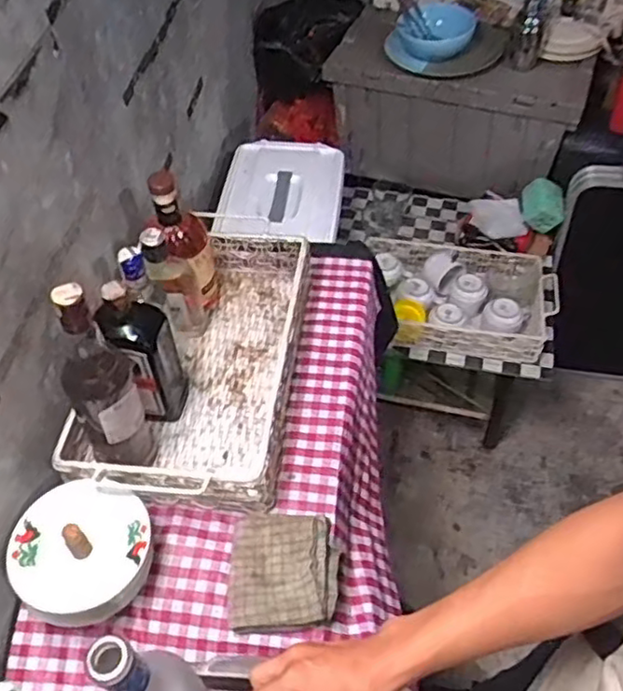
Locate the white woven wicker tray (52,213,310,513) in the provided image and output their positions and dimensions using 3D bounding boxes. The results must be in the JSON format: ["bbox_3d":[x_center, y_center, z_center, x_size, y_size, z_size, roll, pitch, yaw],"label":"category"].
[{"bbox_3d":[-0.148,0.007,0.904,0.250,0.094,0.436,4,51,6],"label":"white woven wicker tray"}]

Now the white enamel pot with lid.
[{"bbox_3d":[-0.248,0.224,0.730,0.145,0.089,0.138,-1,51,2],"label":"white enamel pot with lid"}]

